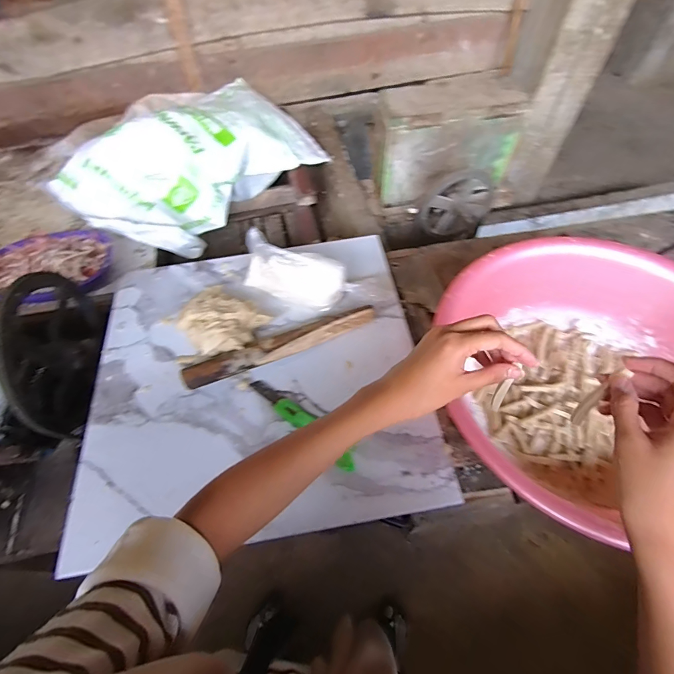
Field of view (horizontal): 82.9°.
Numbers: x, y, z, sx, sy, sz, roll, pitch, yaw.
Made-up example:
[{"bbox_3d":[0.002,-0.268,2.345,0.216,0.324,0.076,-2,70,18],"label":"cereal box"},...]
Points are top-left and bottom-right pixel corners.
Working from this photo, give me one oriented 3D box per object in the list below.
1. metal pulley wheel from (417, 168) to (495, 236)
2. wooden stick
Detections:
[{"bbox_3d":[0.317,-0.349,1.004,0.195,0.181,0.057,-4,57,-3],"label":"metal pulley wheel"},{"bbox_3d":[-0.084,0.011,0.591,0.296,0.041,0.033,-21,59,-13],"label":"wooden stick"}]

